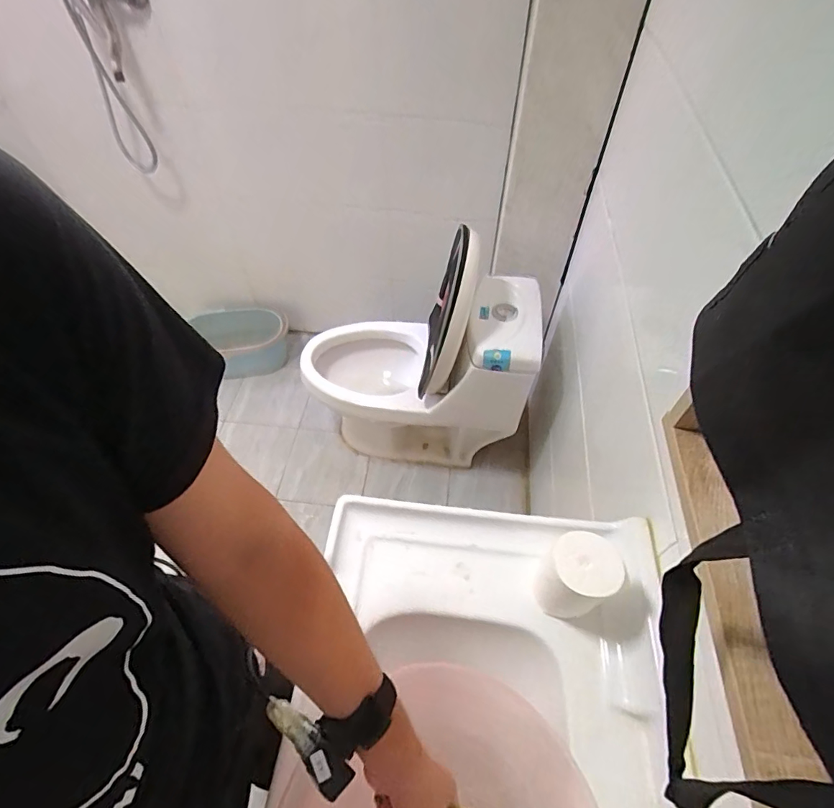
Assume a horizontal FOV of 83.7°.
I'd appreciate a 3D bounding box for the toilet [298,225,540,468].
[{"bbox_3d":[-0.009,-0.096,1.512,0.687,0.726,0.375,6,54,6],"label":"toilet"}]

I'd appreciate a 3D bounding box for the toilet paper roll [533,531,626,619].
[{"bbox_3d":[0.216,0.235,0.629,0.087,0.137,0.075,10,55,8],"label":"toilet paper roll"}]

